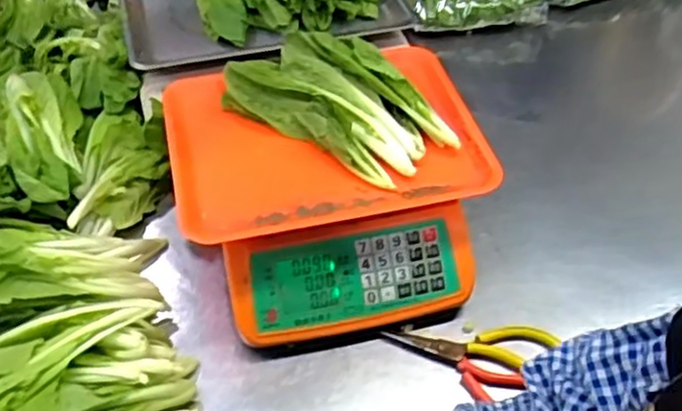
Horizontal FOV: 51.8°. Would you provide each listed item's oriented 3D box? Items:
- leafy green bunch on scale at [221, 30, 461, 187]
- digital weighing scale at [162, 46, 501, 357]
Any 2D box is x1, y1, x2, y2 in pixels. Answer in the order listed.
[{"bbox_3d":[0.000,-0.112,0.713,0.232,0.057,0.123,29,54,23],"label":"leafy green bunch on scale"},{"bbox_3d":[-0.014,-0.023,0.727,0.305,0.110,0.288,-9,49,-9],"label":"digital weighing scale"}]

